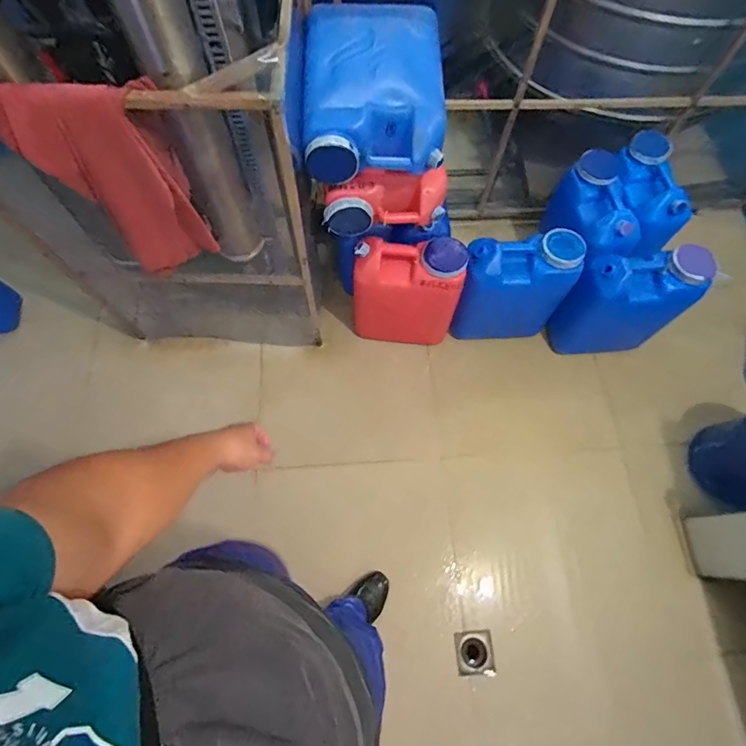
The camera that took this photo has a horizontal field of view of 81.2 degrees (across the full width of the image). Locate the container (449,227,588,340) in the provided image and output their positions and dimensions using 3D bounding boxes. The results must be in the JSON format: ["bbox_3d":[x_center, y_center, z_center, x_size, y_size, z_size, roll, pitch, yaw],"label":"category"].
[{"bbox_3d":[0.431,-0.270,1.380,0.338,0.369,0.163,-1,67,-3],"label":"container"}]

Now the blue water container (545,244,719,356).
[{"bbox_3d":[0.762,-0.216,1.355,0.317,0.381,0.179,-7,68,-6],"label":"blue water container"}]

